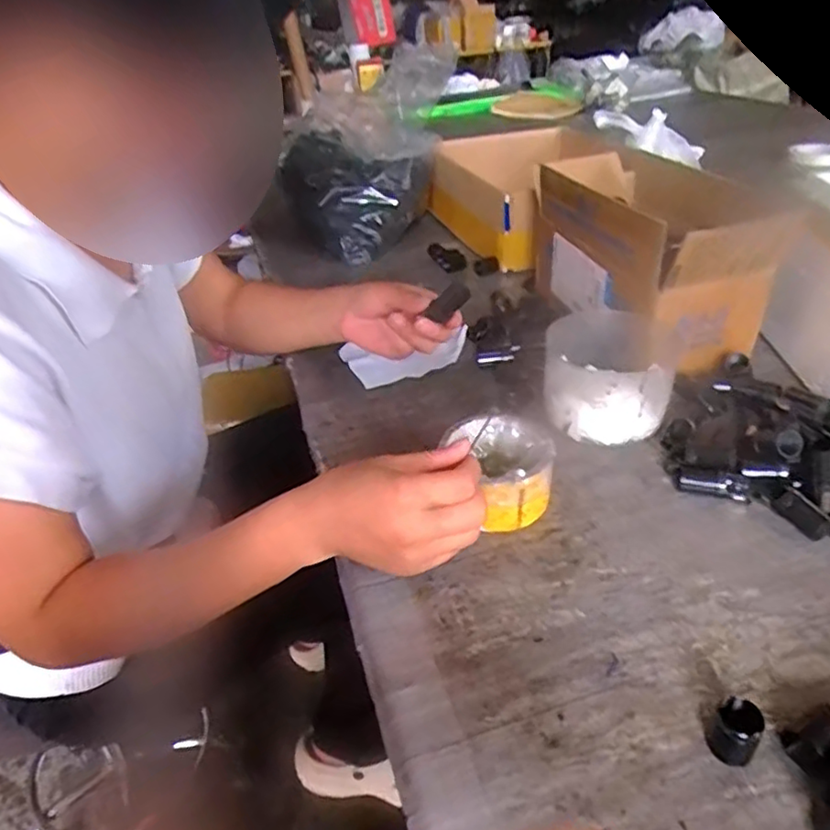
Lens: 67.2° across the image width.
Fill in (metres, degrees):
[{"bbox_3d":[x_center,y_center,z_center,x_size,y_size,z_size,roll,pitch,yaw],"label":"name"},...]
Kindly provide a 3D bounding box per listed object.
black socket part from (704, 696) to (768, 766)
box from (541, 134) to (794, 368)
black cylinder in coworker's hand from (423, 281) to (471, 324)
[{"bbox_3d":[0.166,0.164,0.325,0.023,0.032,0.019,25,44,35],"label":"black socket part"},{"bbox_3d":[0.231,-0.169,0.672,0.131,0.154,0.292,-11,35,-9],"label":"box"},{"bbox_3d":[0.031,-0.102,0.557,0.039,0.015,0.020,-41,31,20],"label":"black cylinder in coworker's hand"}]

